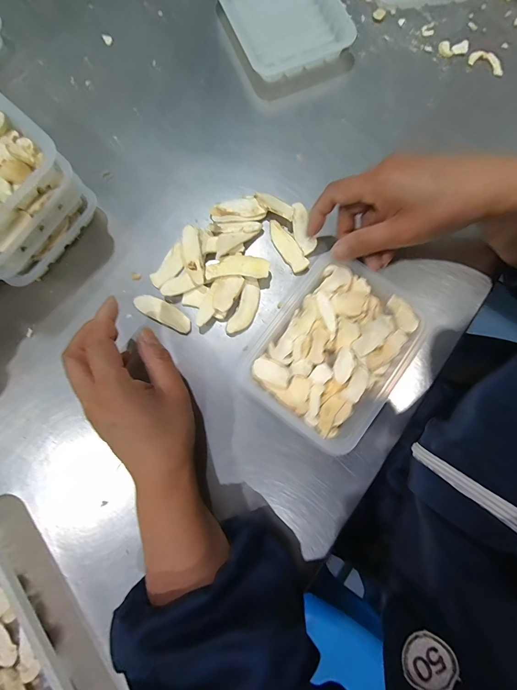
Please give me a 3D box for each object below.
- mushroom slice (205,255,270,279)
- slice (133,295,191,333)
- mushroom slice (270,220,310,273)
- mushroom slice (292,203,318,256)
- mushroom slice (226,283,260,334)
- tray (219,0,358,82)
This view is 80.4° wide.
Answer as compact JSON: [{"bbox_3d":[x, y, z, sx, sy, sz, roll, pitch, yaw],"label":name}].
[{"bbox_3d":[-0.021,-0.080,0.313,0.063,0.006,0.026,0,80,1],"label":"mushroom slice"},{"bbox_3d":[-0.098,-0.034,0.316,0.064,0.004,0.021,26,82,6],"label":"slice"},{"bbox_3d":[0.030,-0.105,0.324,0.018,0.006,0.063,-33,81,-4],"label":"mushroom slice"},{"bbox_3d":[0.047,-0.125,0.325,0.021,0.005,0.060,-11,80,-1],"label":"mushroom slice"},{"bbox_3d":[-0.013,-0.036,0.313,0.020,0.006,0.055,22,81,5],"label":"mushroom slice"},{"bbox_3d":[0.026,-0.395,0.363,0.124,0.025,0.154,-21,80,-2],"label":"tray"}]

